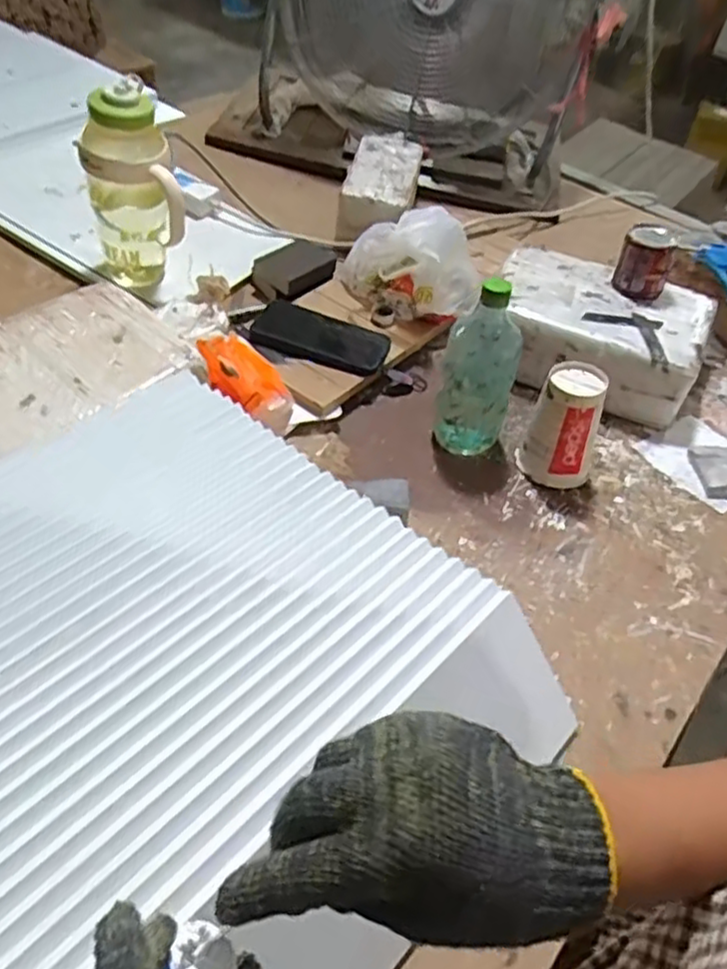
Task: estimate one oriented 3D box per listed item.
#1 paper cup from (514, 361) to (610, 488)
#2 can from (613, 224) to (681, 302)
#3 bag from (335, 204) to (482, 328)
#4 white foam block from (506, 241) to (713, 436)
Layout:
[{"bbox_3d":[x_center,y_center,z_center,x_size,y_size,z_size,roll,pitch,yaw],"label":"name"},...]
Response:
[{"bbox_3d":[0.227,-0.067,0.791,0.079,0.122,0.077,24,49,18],"label":"paper cup"},{"bbox_3d":[0.362,-0.282,0.909,0.067,0.073,0.054,21,49,10],"label":"can"},{"bbox_3d":[0.068,-0.306,0.974,0.199,0.110,0.165,12,48,3],"label":"bag"},{"bbox_3d":[0.304,-0.201,0.943,0.271,0.102,0.203,18,47,13],"label":"white foam block"}]

